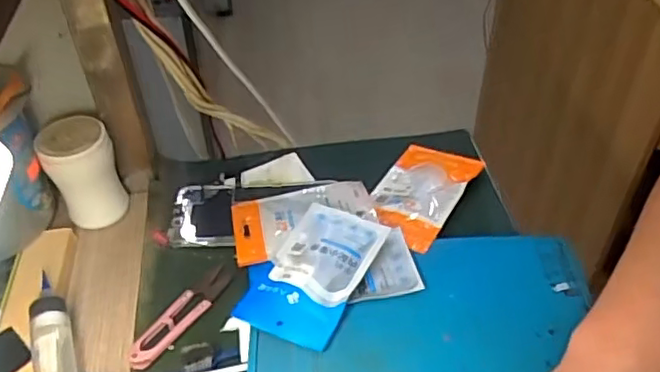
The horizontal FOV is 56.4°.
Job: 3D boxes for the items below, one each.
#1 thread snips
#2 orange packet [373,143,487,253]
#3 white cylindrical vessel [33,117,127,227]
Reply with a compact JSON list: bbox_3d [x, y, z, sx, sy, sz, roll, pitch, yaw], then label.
[{"bbox_3d":[-0.106,0.092,0.452,0.022,0.009,0.104,20,47,22],"label":"thread snips"},{"bbox_3d":[0.076,0.007,0.535,0.073,0.015,0.121,23,48,24],"label":"orange packet"},{"bbox_3d":[-0.204,-0.011,0.513,0.052,0.081,0.049,-20,46,-19],"label":"white cylindrical vessel"}]

